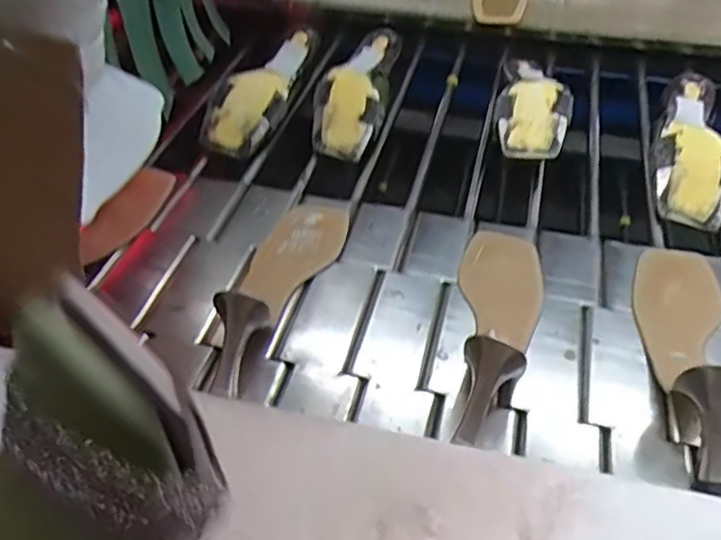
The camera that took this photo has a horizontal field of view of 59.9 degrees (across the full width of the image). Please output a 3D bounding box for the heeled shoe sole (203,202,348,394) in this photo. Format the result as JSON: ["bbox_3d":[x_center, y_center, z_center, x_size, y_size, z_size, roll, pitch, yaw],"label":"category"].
[{"bbox_3d":[-0.074,0.003,0.587,0.075,0.067,0.252,9,34,11],"label":"heeled shoe sole"}]

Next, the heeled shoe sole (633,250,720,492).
[{"bbox_3d":[0.261,0.058,0.502,0.073,0.072,0.222,15,48,16],"label":"heeled shoe sole"}]

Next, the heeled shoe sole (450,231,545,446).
[{"bbox_3d":[0.116,0.031,0.534,0.077,0.077,0.254,10,47,12],"label":"heeled shoe sole"}]

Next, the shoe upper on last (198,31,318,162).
[{"bbox_3d":[-0.114,-0.232,0.770,0.075,0.052,0.222,21,62,21],"label":"shoe upper on last"}]

